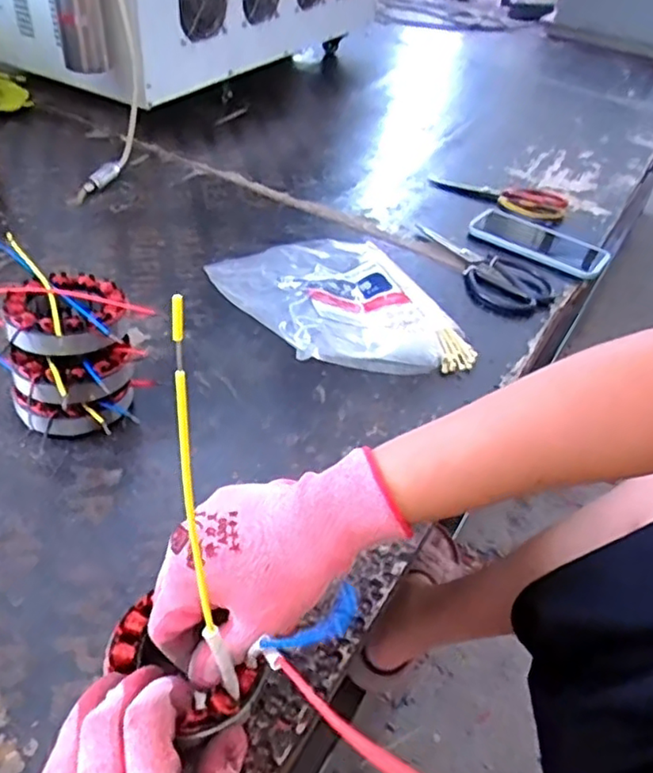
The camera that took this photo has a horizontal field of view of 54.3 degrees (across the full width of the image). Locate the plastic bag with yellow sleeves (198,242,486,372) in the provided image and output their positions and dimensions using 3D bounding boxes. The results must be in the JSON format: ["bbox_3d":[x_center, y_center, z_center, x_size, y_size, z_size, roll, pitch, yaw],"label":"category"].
[{"bbox_3d":[0.009,-0.099,0.640,0.195,0.057,0.252,-13,45,-22],"label":"plastic bag with yellow sleeves"}]

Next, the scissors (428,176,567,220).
[{"bbox_3d":[0.246,-0.275,0.920,0.197,0.010,0.115,15,41,9],"label":"scissors"}]

